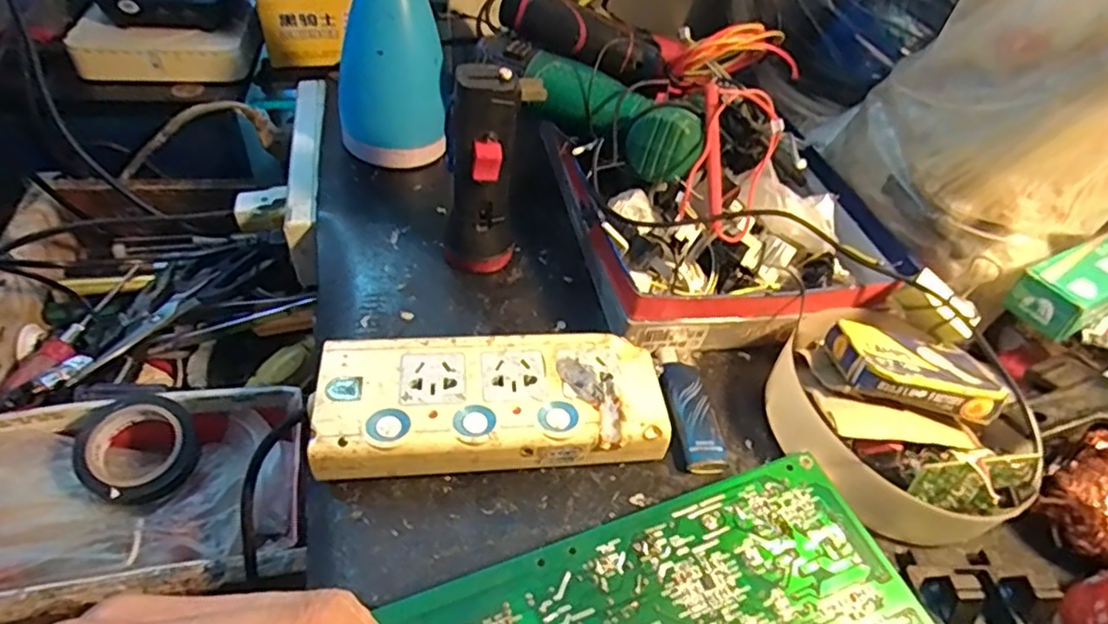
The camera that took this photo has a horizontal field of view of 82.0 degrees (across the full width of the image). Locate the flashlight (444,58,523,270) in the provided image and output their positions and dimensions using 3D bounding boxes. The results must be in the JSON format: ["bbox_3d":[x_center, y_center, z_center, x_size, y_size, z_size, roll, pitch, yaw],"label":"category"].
[{"bbox_3d":[-0.044,-0.080,0.390,0.036,0.129,0.035,26,49,17],"label":"flashlight"}]

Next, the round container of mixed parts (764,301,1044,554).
[{"bbox_3d":[0.186,0.048,0.346,0.124,0.050,0.135,4,46,-4],"label":"round container of mixed parts"}]

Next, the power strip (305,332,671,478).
[{"bbox_3d":[-0.032,0.048,0.333,0.170,0.032,0.070,0,46,-7],"label":"power strip"}]

